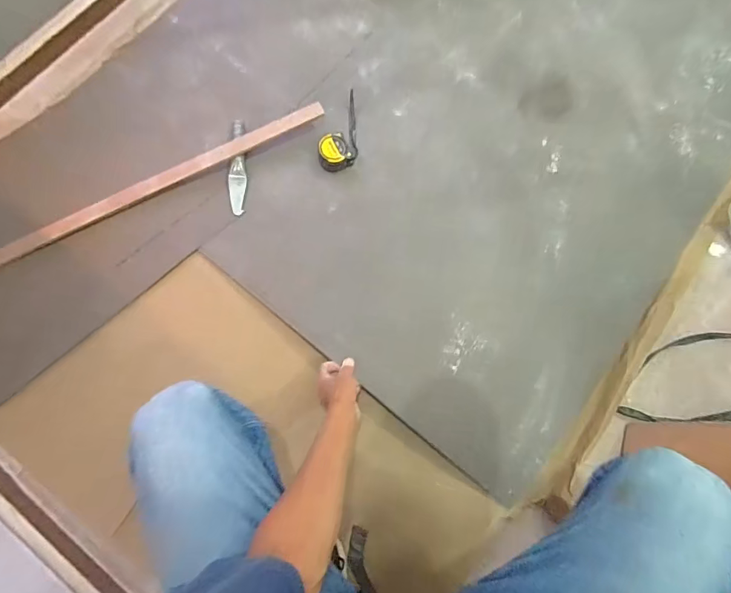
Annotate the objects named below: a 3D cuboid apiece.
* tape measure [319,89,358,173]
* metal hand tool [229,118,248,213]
[{"bbox_3d":[-0.056,-0.354,0.863,0.075,0.043,0.192,1,76,-1],"label":"tape measure"},{"bbox_3d":[-0.266,-0.275,0.850,0.035,0.018,0.214,0,76,-1],"label":"metal hand tool"}]

